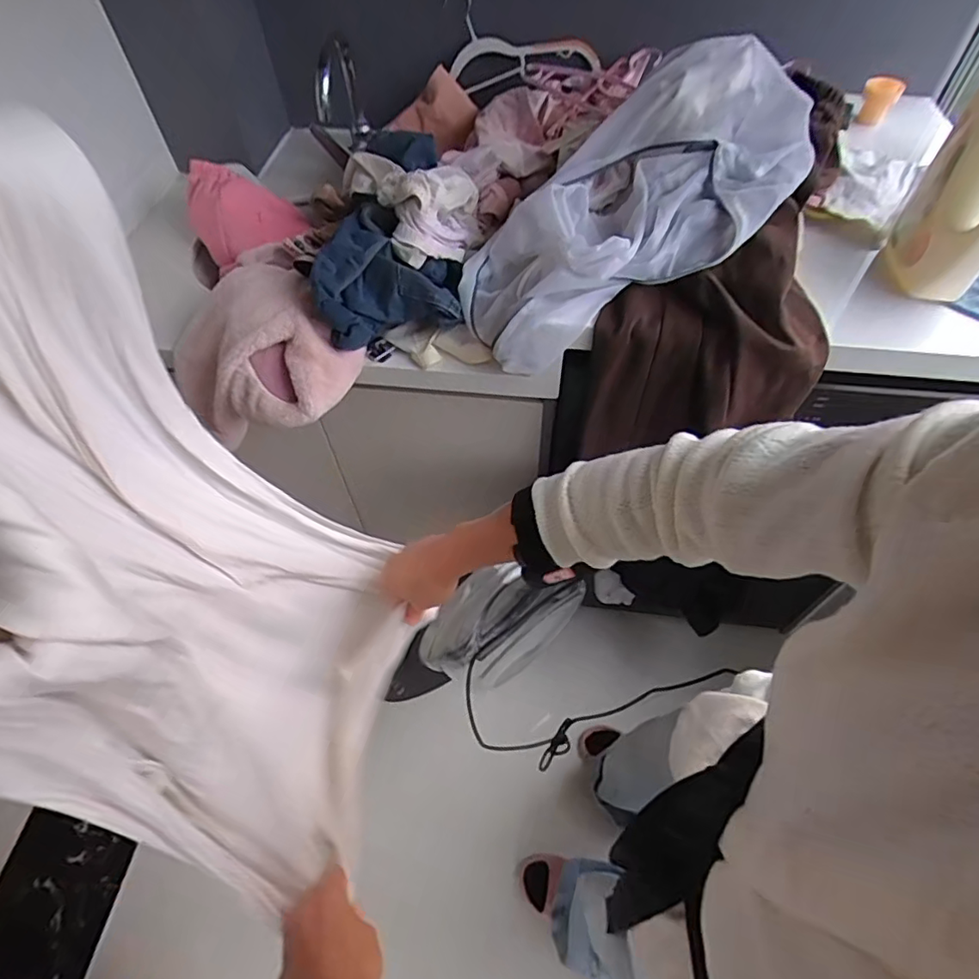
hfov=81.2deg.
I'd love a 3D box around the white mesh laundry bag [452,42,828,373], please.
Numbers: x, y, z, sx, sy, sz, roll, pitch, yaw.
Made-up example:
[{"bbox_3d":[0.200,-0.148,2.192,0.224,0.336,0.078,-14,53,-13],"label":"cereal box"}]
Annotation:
[{"bbox_3d":[0.182,-0.379,0.765,0.460,0.226,0.307,-20,58,-11],"label":"white mesh laundry bag"}]

